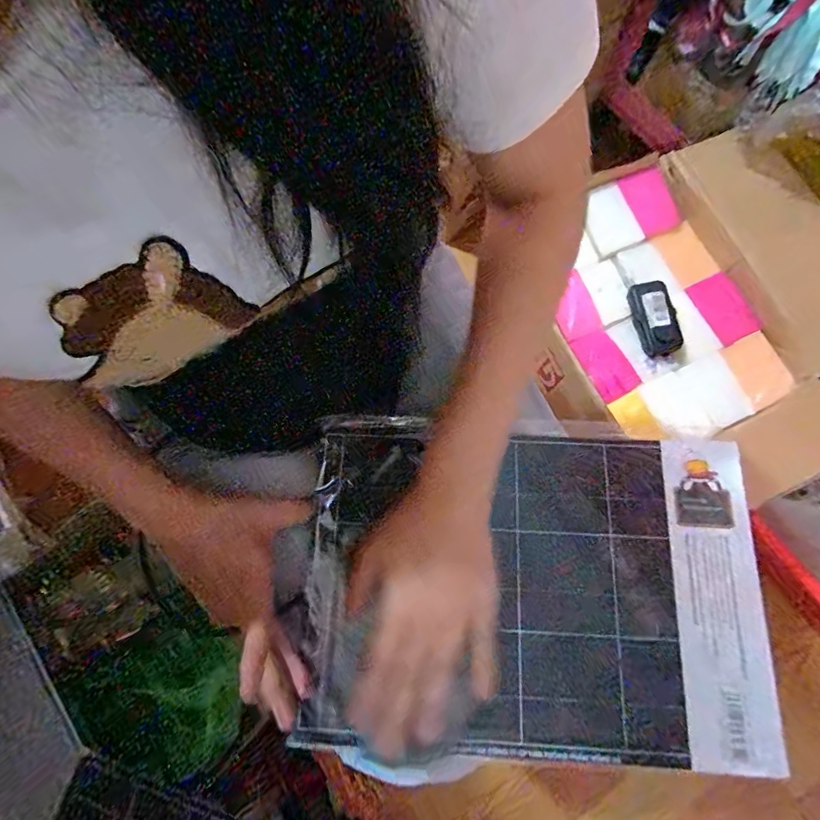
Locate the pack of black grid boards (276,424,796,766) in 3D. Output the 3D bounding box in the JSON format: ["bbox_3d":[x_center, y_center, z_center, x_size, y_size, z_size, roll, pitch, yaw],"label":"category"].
[{"bbox_3d":[0.074,0.119,0.315,0.315,0.029,0.207,2,76,1],"label":"pack of black grid boards"}]

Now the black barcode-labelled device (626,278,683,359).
[{"bbox_3d":[0.345,-0.130,0.640,0.043,0.028,0.105,-9,77,-2],"label":"black barcode-labelled device"}]

